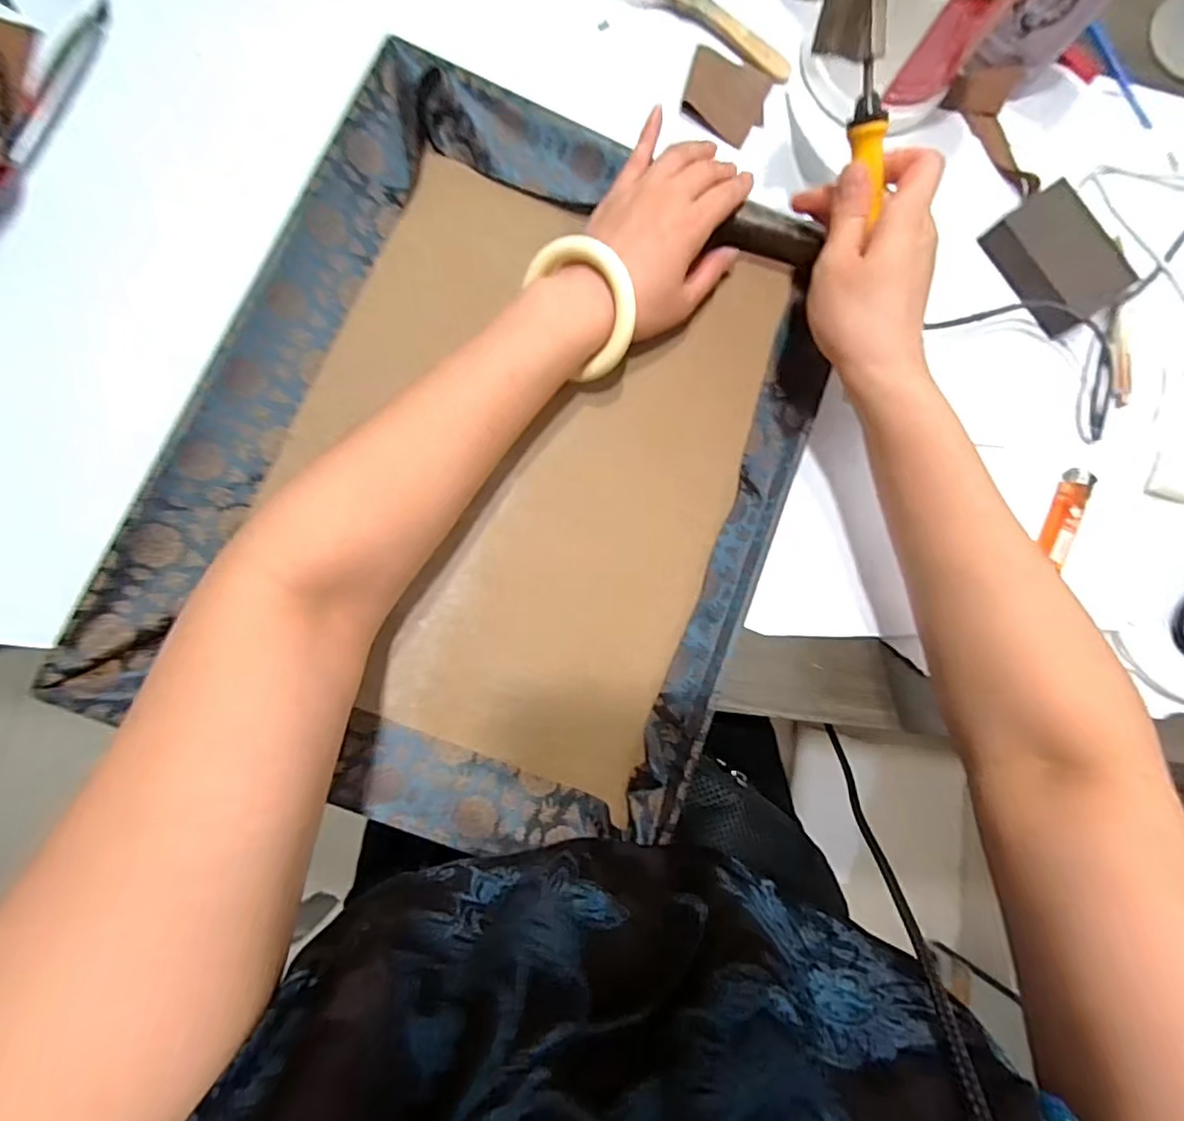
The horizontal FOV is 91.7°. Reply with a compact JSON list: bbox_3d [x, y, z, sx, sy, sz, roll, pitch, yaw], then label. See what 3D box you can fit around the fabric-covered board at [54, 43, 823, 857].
[{"bbox_3d":[-0.053,-0.067,0.362,0.348,0.034,0.427,21,82,-5],"label":"fabric-covered board"}]

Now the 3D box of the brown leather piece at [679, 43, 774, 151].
[{"bbox_3d":[0.098,-0.338,0.419,0.060,0.005,0.061,15,82,-5],"label":"brown leather piece"}]

